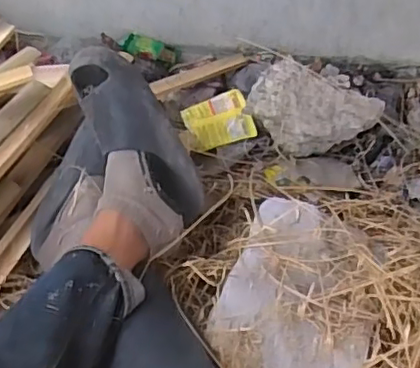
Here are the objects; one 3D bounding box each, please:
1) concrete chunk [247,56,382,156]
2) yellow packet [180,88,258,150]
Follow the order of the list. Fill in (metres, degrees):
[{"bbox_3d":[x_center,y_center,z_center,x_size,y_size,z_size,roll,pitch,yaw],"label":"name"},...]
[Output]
[{"bbox_3d":[0.194,-0.133,1.135,0.222,0.105,0.158,24,47,18],"label":"concrete chunk"},{"bbox_3d":[0.018,-0.120,1.144,0.120,0.026,0.100,-20,79,-14],"label":"yellow packet"}]

